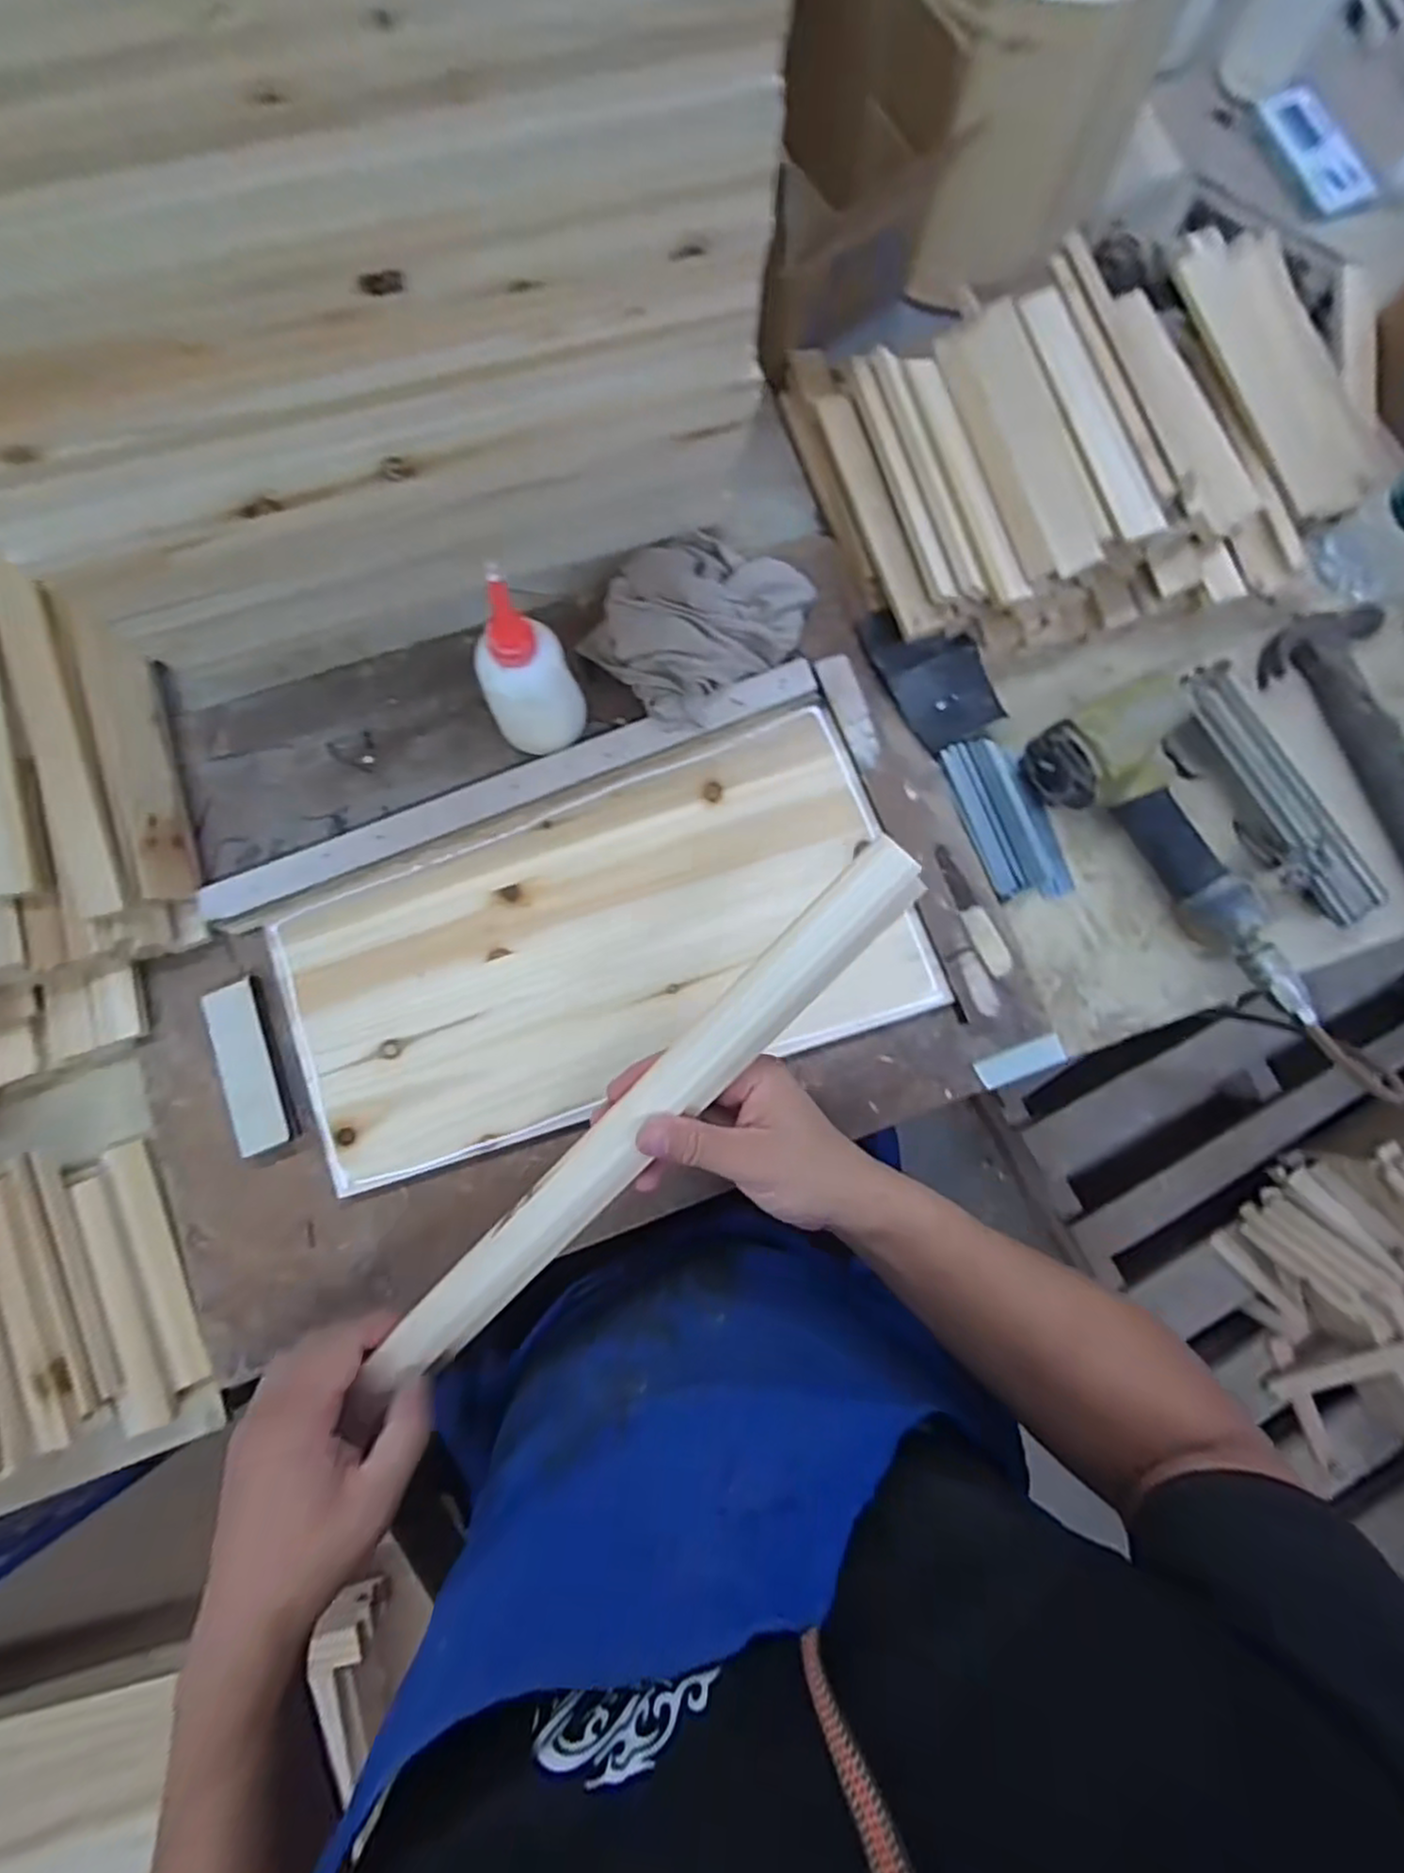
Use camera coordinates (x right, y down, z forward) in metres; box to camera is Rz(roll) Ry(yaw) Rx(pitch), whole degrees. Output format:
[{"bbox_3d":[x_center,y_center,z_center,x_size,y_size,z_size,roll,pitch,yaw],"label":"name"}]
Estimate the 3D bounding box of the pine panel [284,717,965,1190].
[{"bbox_3d":[-0.068,0.005,0.488,0.416,0.022,0.219,-19,82,-5],"label":"pine panel"}]

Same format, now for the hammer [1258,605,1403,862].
[{"bbox_3d":[0.508,-0.123,0.537,0.086,0.024,0.266,-9,81,-5],"label":"hammer"}]

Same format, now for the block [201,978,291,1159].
[{"bbox_3d":[-0.300,0.086,0.472,0.033,0.014,0.109,-19,82,-5],"label":"block"}]

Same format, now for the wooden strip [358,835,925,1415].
[{"bbox_3d":[-0.034,0.104,0.378,0.038,0.020,0.392,45,95,5],"label":"wooden strip"}]

